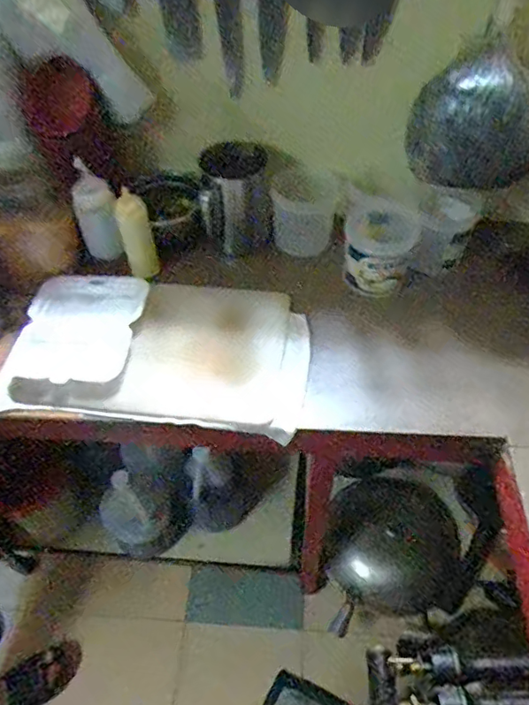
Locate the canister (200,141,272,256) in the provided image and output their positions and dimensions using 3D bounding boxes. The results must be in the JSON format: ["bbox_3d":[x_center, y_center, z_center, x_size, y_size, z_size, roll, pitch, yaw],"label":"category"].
[{"bbox_3d":[-0.047,-0.271,0.973,0.118,0.187,0.109,-3,51,-2],"label":"canister"}]

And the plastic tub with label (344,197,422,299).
[{"bbox_3d":[0.191,-0.166,0.911,0.112,0.129,0.122,0,51,1],"label":"plastic tub with label"}]

